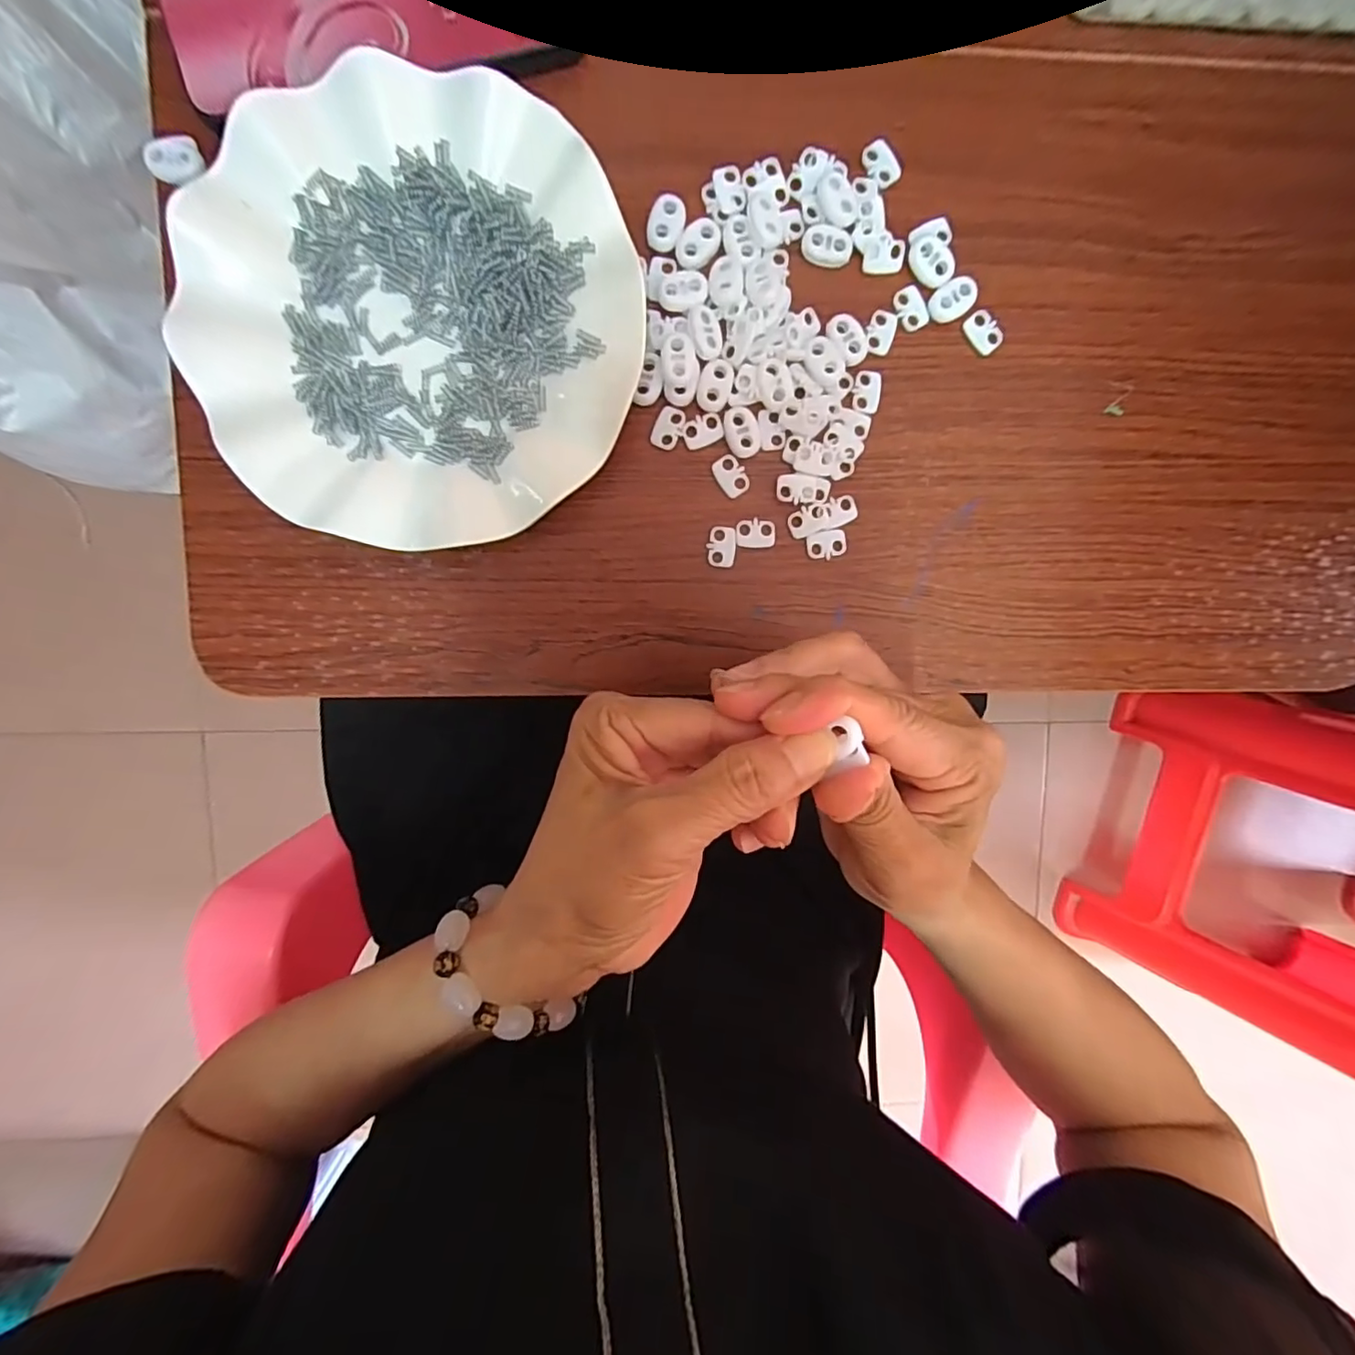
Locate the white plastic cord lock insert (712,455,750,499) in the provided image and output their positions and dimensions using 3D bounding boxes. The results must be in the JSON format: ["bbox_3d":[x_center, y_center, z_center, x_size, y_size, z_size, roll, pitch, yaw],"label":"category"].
[{"bbox_3d":[0.025,-0.094,0.266,0.014,0.004,0.019,-36,97,1],"label":"white plastic cord lock insert"}]

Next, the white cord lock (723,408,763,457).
[{"bbox_3d":[0.030,-0.114,0.264,0.015,0.004,0.023,-15,97,-1],"label":"white cord lock"}]

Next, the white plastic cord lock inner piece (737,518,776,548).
[{"bbox_3d":[0.038,-0.068,0.270,0.019,0.004,0.013,3,96,-3],"label":"white plastic cord lock inner piece"}]

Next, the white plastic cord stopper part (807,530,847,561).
[{"bbox_3d":[0.072,-0.063,0.272,0.019,0.004,0.013,-8,97,-2],"label":"white plastic cord stopper part"}]

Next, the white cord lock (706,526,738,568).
[{"bbox_3d":[0.021,-0.062,0.270,0.013,0.004,0.018,4,96,-3],"label":"white cord lock"}]

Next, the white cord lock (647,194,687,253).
[{"bbox_3d":[-0.005,-0.202,0.253,0.014,0.004,0.022,22,95,-5],"label":"white cord lock"}]

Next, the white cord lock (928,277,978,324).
[{"bbox_3d":[0.126,-0.173,0.262,0.022,0.006,0.015,-30,97,1],"label":"white cord lock"}]

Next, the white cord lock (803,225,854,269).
[{"bbox_3d":[0.068,-0.194,0.257,0.022,0.004,0.017,5,96,-4],"label":"white cord lock"}]

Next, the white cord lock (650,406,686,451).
[{"bbox_3d":[-0.004,-0.115,0.263,0.013,0.004,0.019,21,95,-5],"label":"white cord lock"}]

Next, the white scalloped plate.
[{"bbox_3d":[-0.109,-0.148,0.244,0.178,0.022,0.176,0,96,-3],"label":"white scalloped plate"}]

